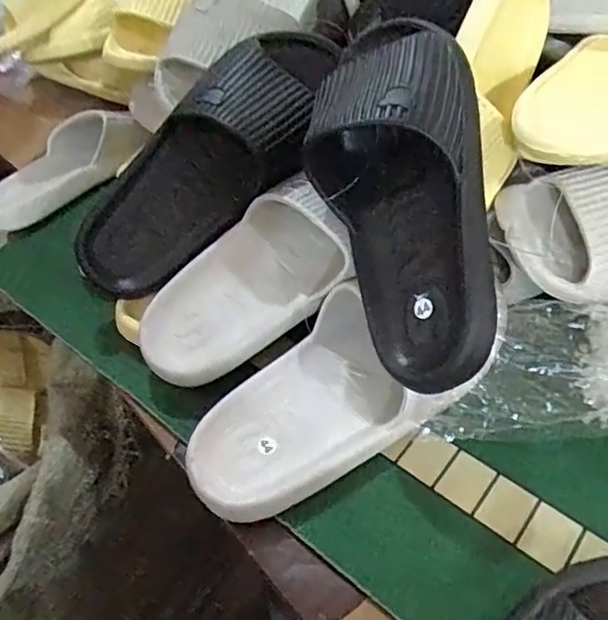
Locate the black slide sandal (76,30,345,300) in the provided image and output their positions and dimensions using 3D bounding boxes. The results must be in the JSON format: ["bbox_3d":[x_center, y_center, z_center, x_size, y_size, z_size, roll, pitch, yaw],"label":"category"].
[{"bbox_3d":[-0.081,-0.119,0.480,0.268,0.068,0.103,-45,52,8],"label":"black slide sandal"}]

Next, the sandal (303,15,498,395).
[{"bbox_3d":[0.065,-0.078,0.393,0.113,0.077,0.262,-8,78,-3],"label":"sandal"}]

